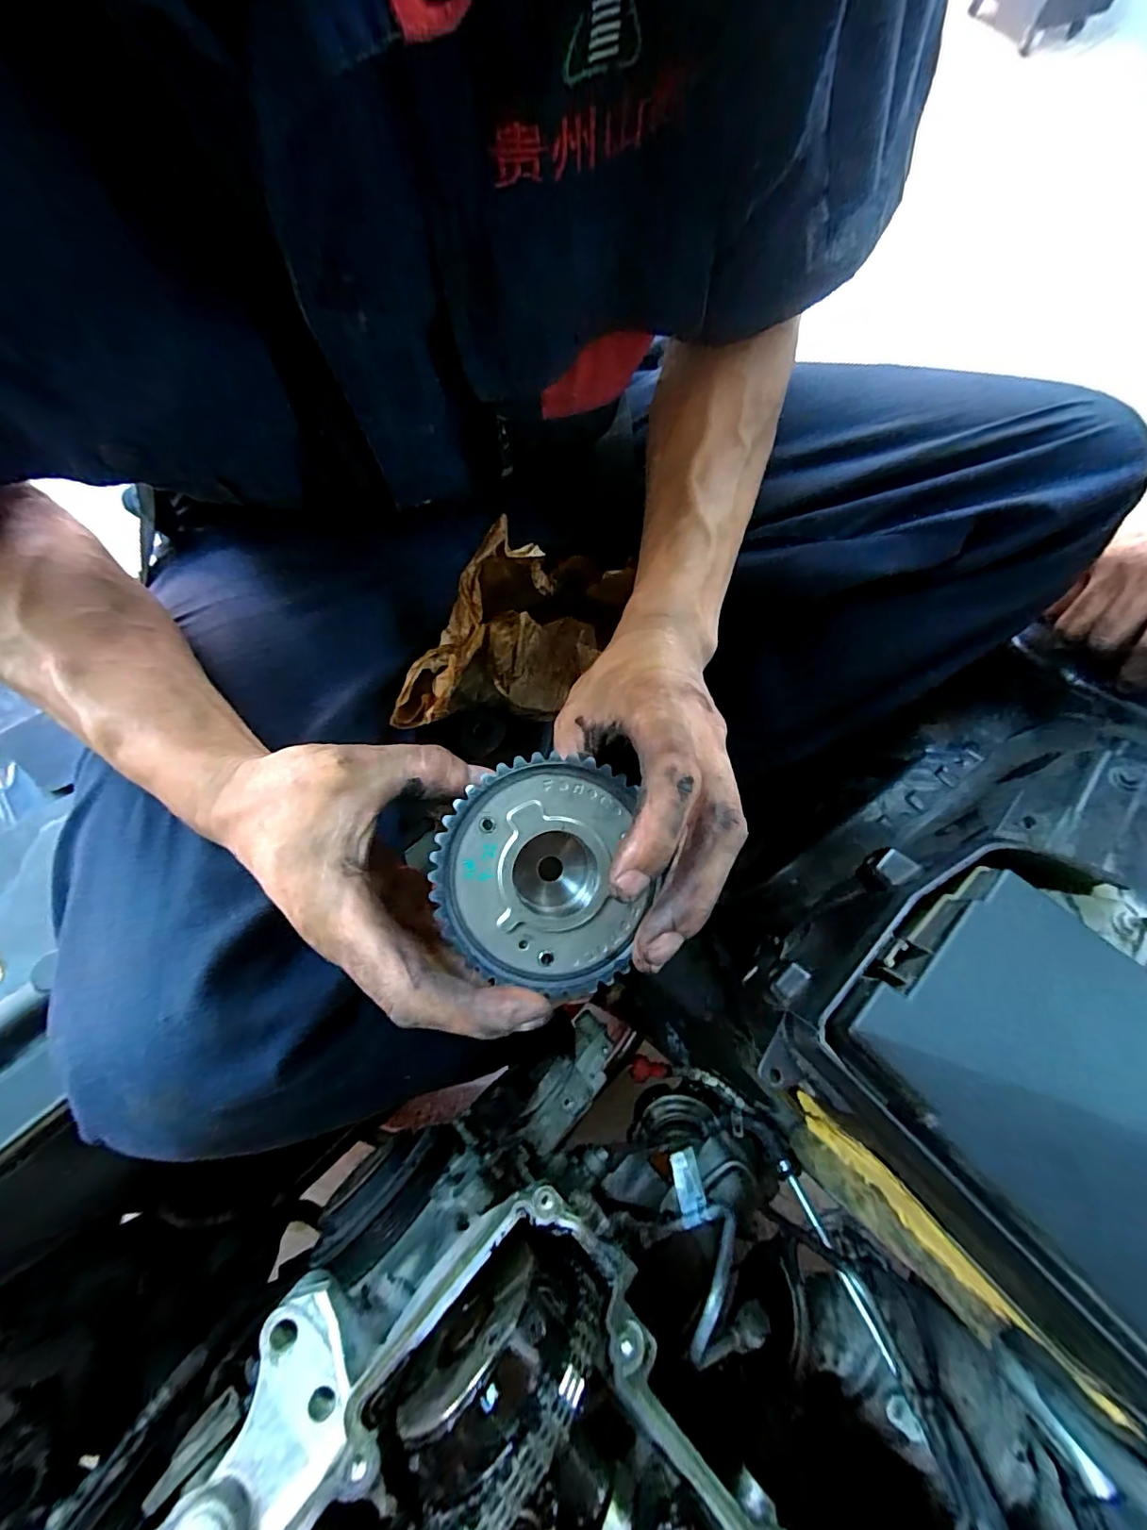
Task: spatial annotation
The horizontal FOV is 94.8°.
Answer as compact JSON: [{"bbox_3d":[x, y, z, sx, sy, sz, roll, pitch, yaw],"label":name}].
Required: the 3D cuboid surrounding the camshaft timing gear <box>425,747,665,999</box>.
[{"bbox_3d":[-0.014,0.043,0.214,0.078,0.033,0.087,6,72,0],"label":"camshaft timing gear"}]

